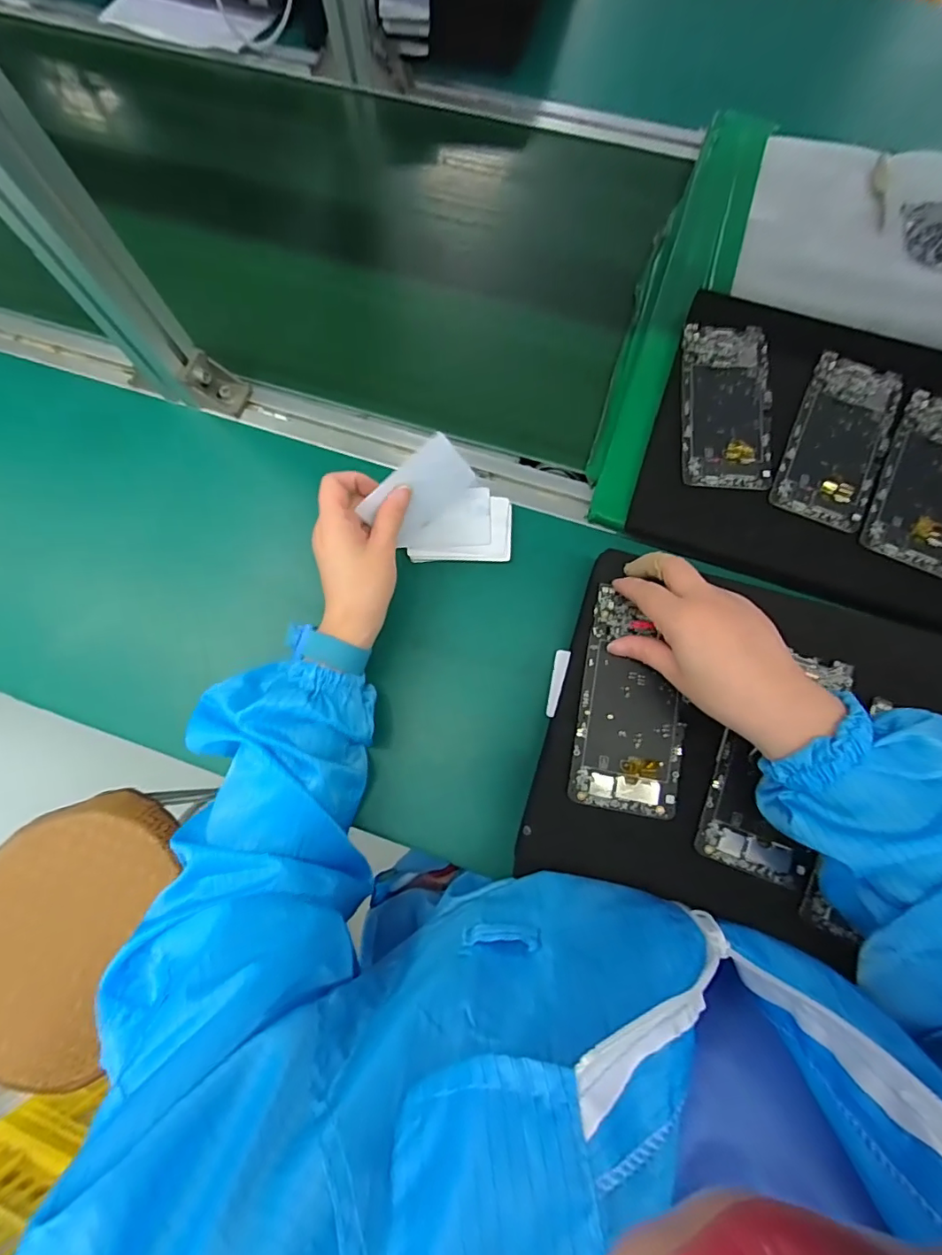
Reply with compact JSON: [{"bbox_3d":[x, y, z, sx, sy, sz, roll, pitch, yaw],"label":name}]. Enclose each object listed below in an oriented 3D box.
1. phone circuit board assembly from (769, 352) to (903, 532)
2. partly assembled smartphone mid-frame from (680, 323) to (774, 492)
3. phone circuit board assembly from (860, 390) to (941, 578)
[{"bbox_3d":[0.316,-0.161,0.443,0.074,0.015,0.164,25,78,7],"label":"phone circuit board assembly"},{"bbox_3d":[0.224,-0.195,0.452,0.075,0.014,0.159,4,76,2],"label":"partly assembled smartphone mid-frame"},{"bbox_3d":[0.386,-0.126,0.434,0.078,0.013,0.170,30,78,8],"label":"phone circuit board assembly"}]

